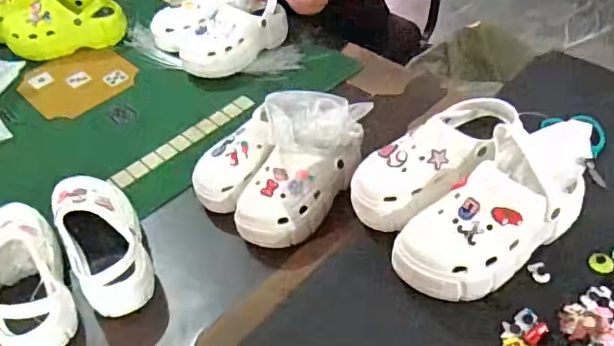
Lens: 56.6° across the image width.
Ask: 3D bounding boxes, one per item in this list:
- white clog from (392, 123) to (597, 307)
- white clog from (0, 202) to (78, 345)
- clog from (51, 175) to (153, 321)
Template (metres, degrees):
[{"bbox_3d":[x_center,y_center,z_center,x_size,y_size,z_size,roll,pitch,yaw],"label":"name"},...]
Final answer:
[{"bbox_3d":[0.230,0.043,0.678,0.278,0.098,0.118,-38,52,-10],"label":"white clog"},{"bbox_3d":[-0.399,0.146,0.799,0.108,0.087,0.221,-25,48,-17],"label":"white clog"},{"bbox_3d":[-0.300,0.095,0.845,0.103,0.116,0.234,-24,48,-16],"label":"clog"}]

